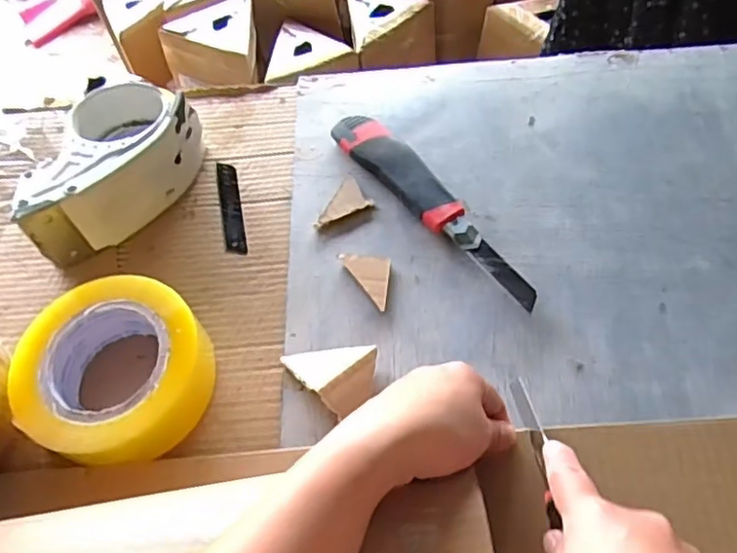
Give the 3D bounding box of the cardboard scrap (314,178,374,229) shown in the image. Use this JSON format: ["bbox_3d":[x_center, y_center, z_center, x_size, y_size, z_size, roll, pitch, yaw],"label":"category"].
[{"bbox_3d":[-0.025,-0.060,0.510,0.050,0.006,0.031,-27,61,-11],"label":"cardboard scrap"}]

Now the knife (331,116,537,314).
[{"bbox_3d":[0.052,-0.058,0.499,0.035,0.022,0.222,-36,63,-15],"label":"knife"}]

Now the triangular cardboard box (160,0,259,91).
[{"bbox_3d":[-0.298,-0.436,1.239,0.184,0.128,0.148,-21,60,-8],"label":"triangular cardboard box"}]

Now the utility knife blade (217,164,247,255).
[{"bbox_3d":[-0.116,-0.059,0.525,0.017,0.004,0.094,-12,60,-2],"label":"utility knife blade"}]

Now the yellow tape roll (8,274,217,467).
[{"bbox_3d":[-0.173,0.066,0.431,0.121,0.051,0.119,-2,60,3],"label":"yellow tape roll"}]

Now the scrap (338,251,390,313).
[{"bbox_3d":[-0.004,0.003,0.472,0.039,0.007,0.044,3,60,6],"label":"scrap"}]

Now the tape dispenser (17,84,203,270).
[{"bbox_3d":[-0.218,-0.096,0.517,0.155,0.072,0.107,-38,64,-16],"label":"tape dispenser"}]

